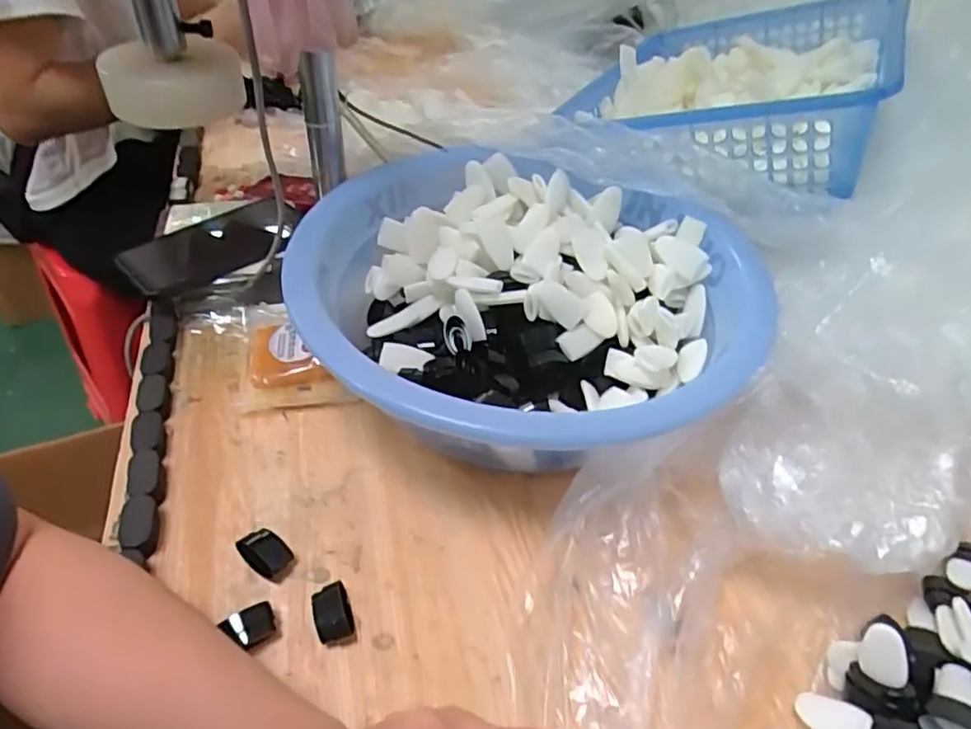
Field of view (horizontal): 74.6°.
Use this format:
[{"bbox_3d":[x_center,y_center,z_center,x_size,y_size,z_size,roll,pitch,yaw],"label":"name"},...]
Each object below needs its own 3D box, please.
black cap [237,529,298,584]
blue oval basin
[{"bbox_3d":[-0.136,0.117,0.397,0.034,0.017,0.021,30,50,24],"label":"black cap"},{"bbox_3d":[0.026,-0.046,0.502,0.332,0.110,0.345,-18,49,-20],"label":"blue oval basin"}]

